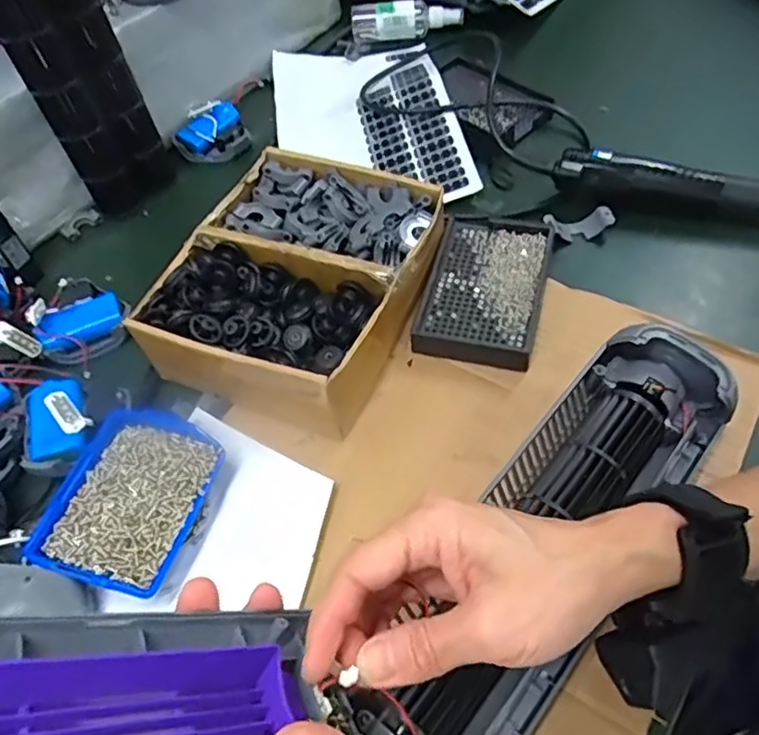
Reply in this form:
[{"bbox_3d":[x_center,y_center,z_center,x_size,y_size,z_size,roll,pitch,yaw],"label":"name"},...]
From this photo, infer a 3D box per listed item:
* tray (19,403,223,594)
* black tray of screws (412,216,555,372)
[{"bbox_3d":[-0.158,0.084,0.401,0.087,0.031,0.108,14,57,16],"label":"tray"},{"bbox_3d":[0.085,-0.067,0.499,0.088,0.020,0.141,10,56,14],"label":"black tray of screws"}]

